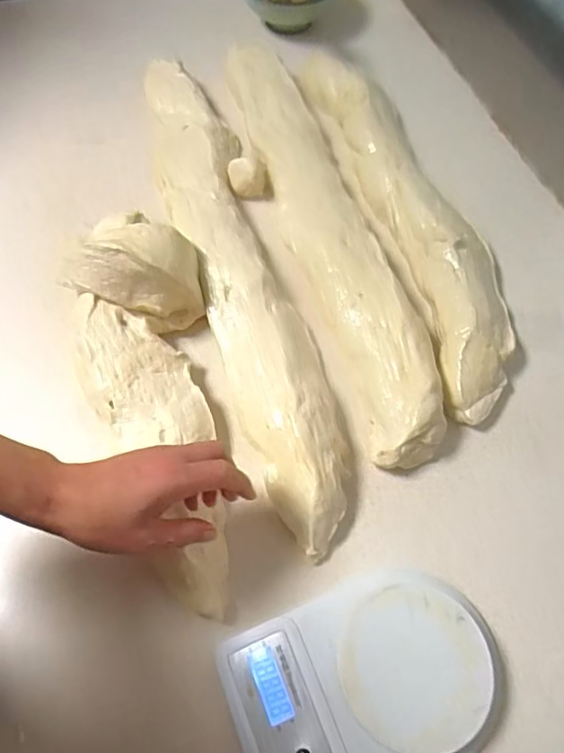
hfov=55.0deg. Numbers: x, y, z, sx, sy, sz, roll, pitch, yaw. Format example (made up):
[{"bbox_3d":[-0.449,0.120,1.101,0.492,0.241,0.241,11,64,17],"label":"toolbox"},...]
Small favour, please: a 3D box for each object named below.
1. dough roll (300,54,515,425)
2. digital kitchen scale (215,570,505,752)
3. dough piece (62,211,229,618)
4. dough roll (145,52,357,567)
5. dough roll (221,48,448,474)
[{"bbox_3d":[0.147,-0.216,0.653,0.117,0.056,0.571,-14,63,-8],"label":"dough roll"},{"bbox_3d":[0.067,0.240,0.417,0.204,0.036,0.142,-19,63,-10],"label":"digital kitchen scale"},{"bbox_3d":[-0.114,0.022,0.502,0.122,0.085,0.371,-14,72,-8],"label":"dough piece"},{"bbox_3d":[-0.058,-0.135,0.611,0.111,0.057,0.666,-15,63,-8],"label":"dough roll"},{"bbox_3d":[0.038,-0.191,0.638,0.110,0.053,0.625,-15,63,-8],"label":"dough roll"}]

